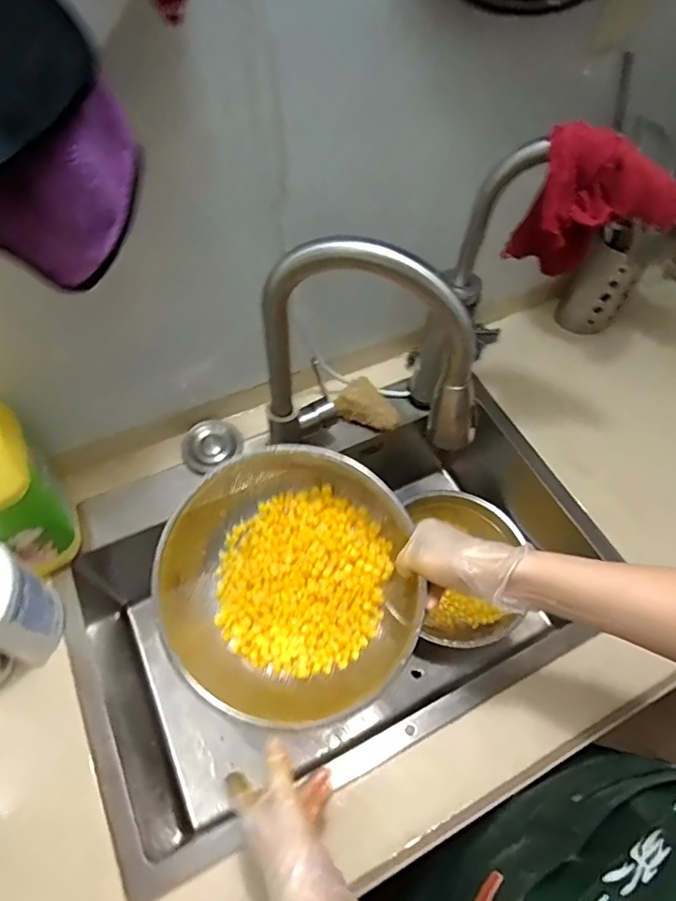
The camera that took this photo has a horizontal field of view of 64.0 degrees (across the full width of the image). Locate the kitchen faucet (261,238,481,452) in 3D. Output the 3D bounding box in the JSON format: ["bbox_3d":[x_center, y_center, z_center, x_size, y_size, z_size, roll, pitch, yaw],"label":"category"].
[{"bbox_3d":[0.037,-0.093,0.593,0.247,0.320,0.075,16,58,7],"label":"kitchen faucet"}]

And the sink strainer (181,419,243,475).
[{"bbox_3d":[-0.179,-0.006,0.771,0.085,0.073,0.022,-49,27,-23],"label":"sink strainer"}]

